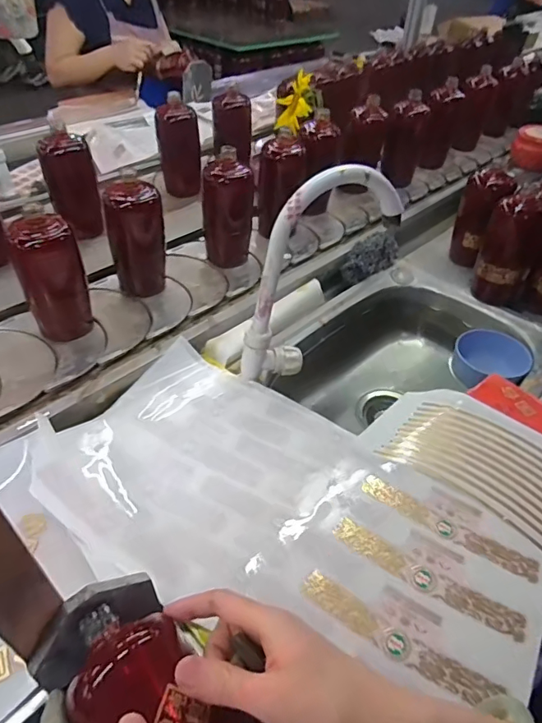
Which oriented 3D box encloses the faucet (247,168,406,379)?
[{"bbox_3d":[0.062,-0.105,0.610,0.208,0.265,0.050,-27,53,-28],"label":"faucet"}]

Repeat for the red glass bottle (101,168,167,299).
[{"bbox_3d":[-0.202,-0.186,0.736,0.058,0.184,0.070,30,50,23],"label":"red glass bottle"}]

